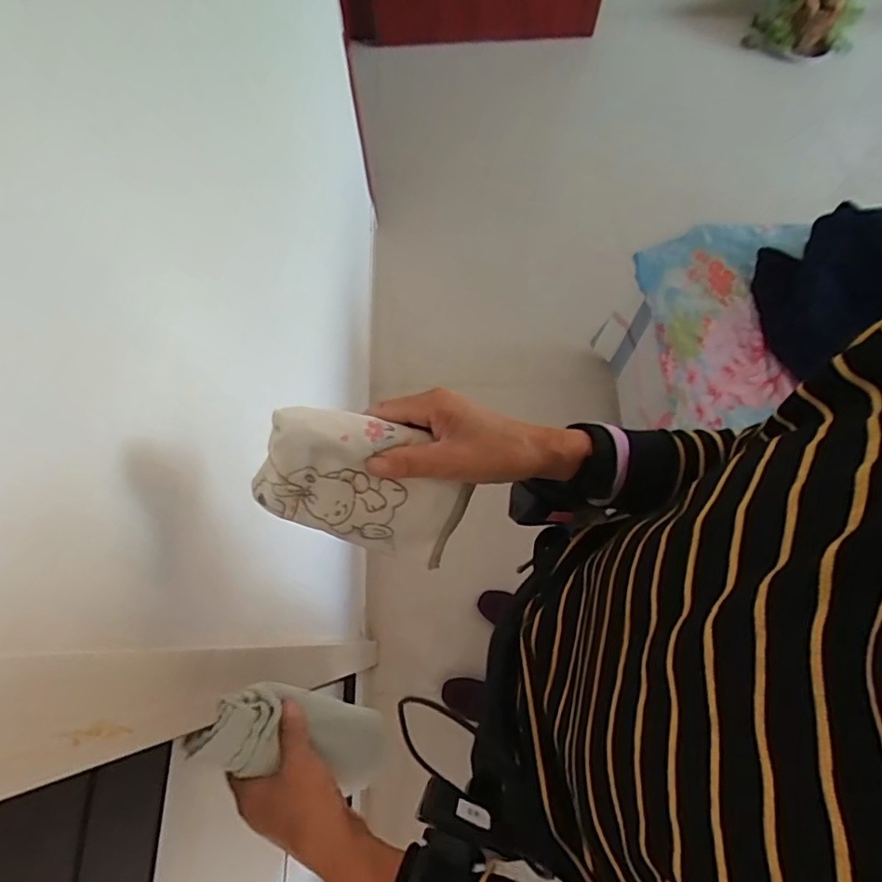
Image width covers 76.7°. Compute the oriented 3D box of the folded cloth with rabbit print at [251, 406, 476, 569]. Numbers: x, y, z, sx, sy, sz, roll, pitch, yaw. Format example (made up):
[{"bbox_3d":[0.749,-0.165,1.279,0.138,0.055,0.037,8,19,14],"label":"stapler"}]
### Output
[{"bbox_3d":[-0.050,0.032,0.381,0.142,0.091,0.028,20,25,-21],"label":"folded cloth with rabbit print"}]

